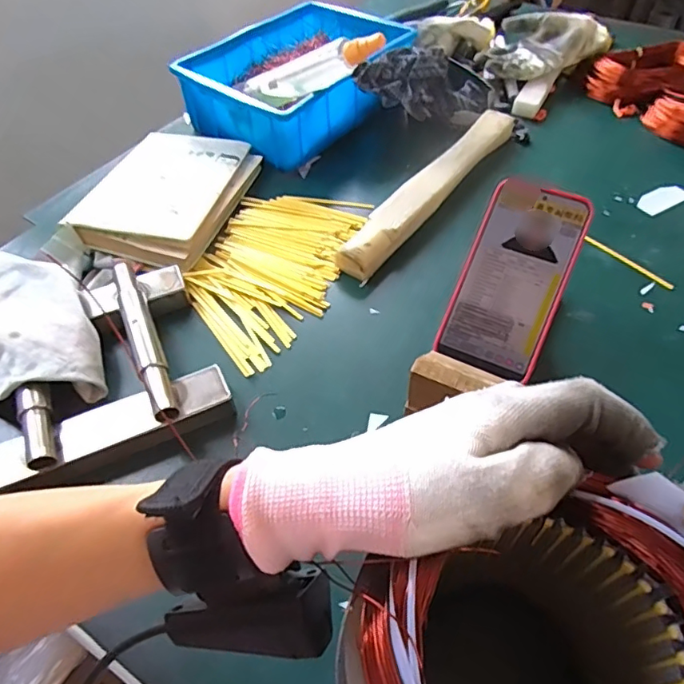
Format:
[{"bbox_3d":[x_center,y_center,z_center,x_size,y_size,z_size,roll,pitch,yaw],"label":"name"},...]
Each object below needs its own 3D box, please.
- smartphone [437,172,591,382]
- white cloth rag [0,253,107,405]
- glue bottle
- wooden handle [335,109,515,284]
[{"bbox_3d":[0.143,-0.053,0.446,0.081,0.005,0.160,21,89,17],"label":"smartphone"},{"bbox_3d":[-0.302,-0.006,0.467,0.166,0.055,0.145,-14,52,-9],"label":"white cloth rag"},{"bbox_3d":[-0.031,-0.317,0.626,0.191,0.048,0.044,-5,45,33],"label":"glue bottle"},{"bbox_3d":[0.107,-0.183,0.620,0.041,0.032,0.340,31,58,24],"label":"wooden handle"}]

